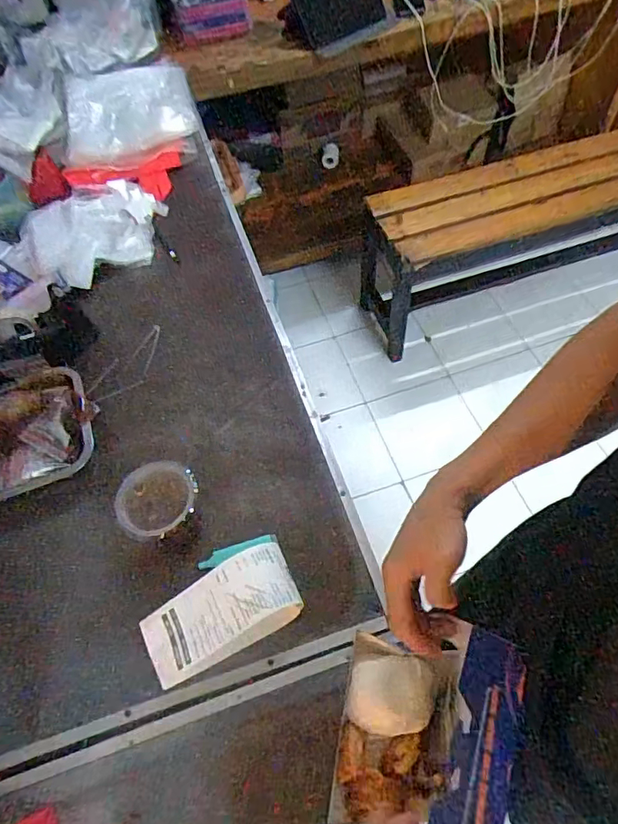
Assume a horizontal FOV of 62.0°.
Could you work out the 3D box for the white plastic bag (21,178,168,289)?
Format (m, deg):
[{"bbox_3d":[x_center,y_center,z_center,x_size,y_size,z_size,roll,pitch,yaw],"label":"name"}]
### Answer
[{"bbox_3d":[-0.404,-0.355,0.973,0.260,0.049,0.221,-31,61,-14],"label":"white plastic bag"}]

